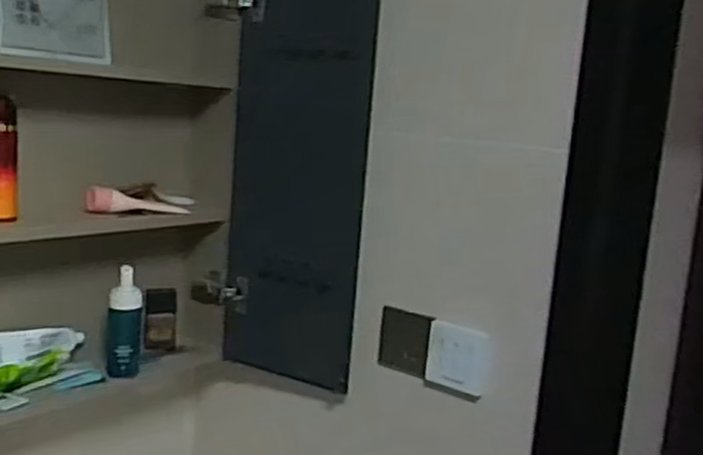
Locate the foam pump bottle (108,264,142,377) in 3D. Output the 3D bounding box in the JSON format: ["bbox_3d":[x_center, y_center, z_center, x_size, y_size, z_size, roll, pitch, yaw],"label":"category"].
[{"bbox_3d":[-0.333,0.139,1.103,0.048,0.160,0.039,2,9,-18],"label":"foam pump bottle"}]

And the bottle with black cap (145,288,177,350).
[{"bbox_3d":[-0.318,0.155,1.253,0.052,0.107,0.029,2,9,-14],"label":"bottle with black cap"}]

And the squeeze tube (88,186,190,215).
[{"bbox_3d":[-0.323,-0.041,1.146,0.162,0.040,0.039,-2,11,-38],"label":"squeeze tube"}]

